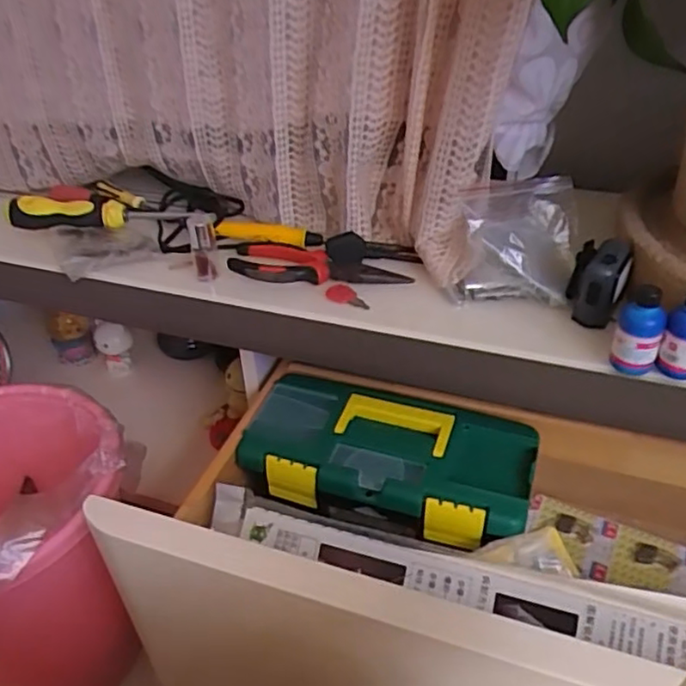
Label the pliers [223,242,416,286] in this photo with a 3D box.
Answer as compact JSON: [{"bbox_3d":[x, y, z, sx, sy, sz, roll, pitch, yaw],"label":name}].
[{"bbox_3d":[-0.019,-0.069,0.563,0.151,0.022,0.054,1,36,4],"label":"pliers"}]

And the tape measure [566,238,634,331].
[{"bbox_3d":[0.192,-0.045,0.483,0.041,0.053,0.046,13,39,20],"label":"tape measure"}]

